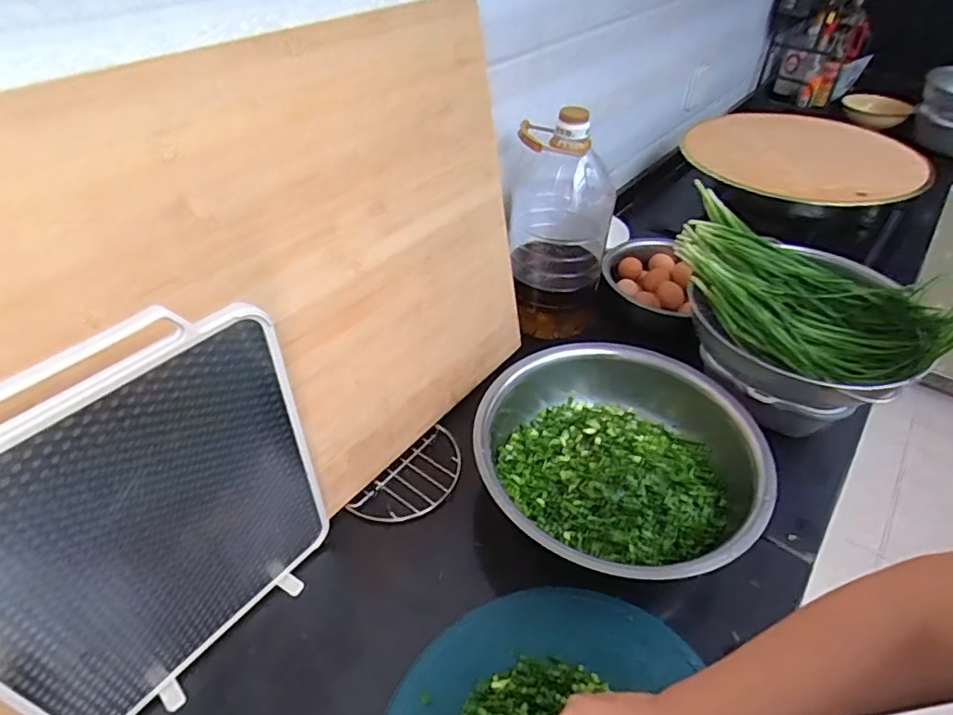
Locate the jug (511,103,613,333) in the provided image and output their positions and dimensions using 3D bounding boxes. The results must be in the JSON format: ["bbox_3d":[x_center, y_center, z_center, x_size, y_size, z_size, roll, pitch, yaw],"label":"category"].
[{"bbox_3d":[0.133,-0.203,0.888,0.148,0.333,0.122,7,39,7],"label":"jug"}]

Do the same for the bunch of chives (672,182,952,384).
[{"bbox_3d":[0.452,-0.094,0.801,0.348,0.145,0.189,30,46,13],"label":"bunch of chives"}]

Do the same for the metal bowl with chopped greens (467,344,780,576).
[{"bbox_3d":[0.176,0.130,0.717,0.347,0.113,0.352,1,39,-1],"label":"metal bowl with chopped greens"}]

